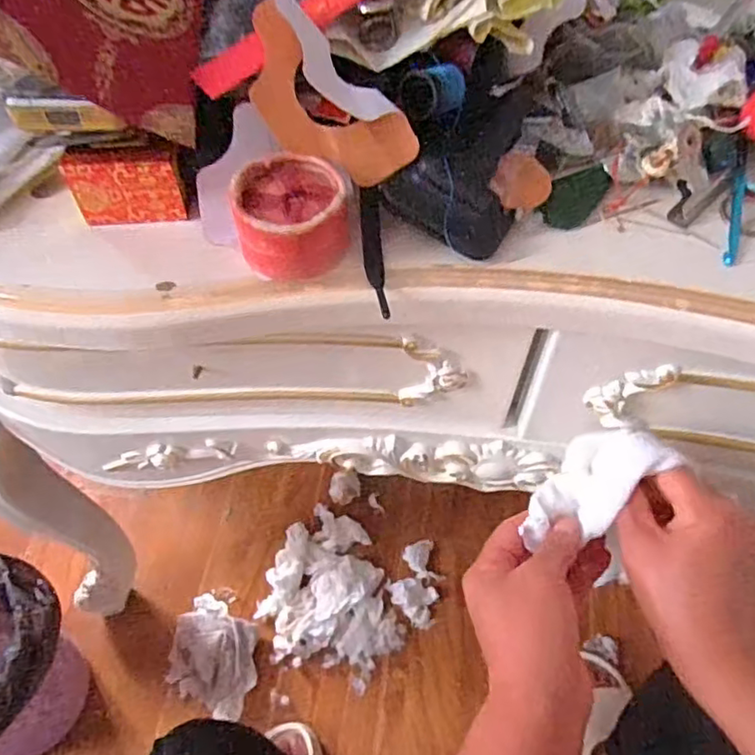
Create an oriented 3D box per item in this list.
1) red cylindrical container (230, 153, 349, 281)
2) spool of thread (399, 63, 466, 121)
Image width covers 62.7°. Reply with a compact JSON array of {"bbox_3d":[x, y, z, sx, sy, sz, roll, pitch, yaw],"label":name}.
[{"bbox_3d":[-0.041,-0.076,0.299,0.051,0.035,0.052,-4,55,-2],"label":"red cylindrical container"},{"bbox_3d":[0.029,-0.142,0.308,0.031,0.019,0.021,-10,56,-6],"label":"spool of thread"}]

